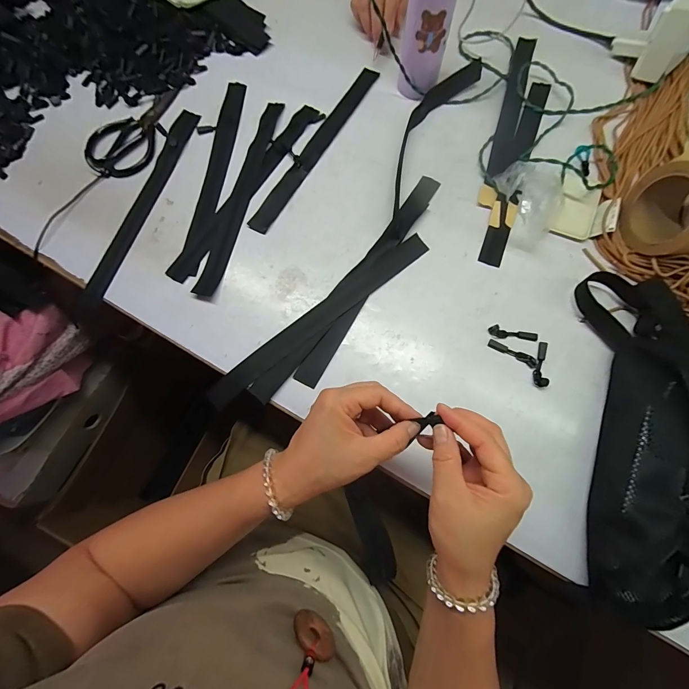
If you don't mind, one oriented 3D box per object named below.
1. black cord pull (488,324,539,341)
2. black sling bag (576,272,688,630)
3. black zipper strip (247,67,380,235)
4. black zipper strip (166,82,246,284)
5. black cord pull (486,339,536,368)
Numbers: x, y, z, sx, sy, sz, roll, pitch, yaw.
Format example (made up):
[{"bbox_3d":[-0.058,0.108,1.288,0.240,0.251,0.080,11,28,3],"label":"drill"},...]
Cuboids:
[{"bbox_3d":[0.217,-0.013,0.416,0.061,0.006,0.013,13,75,5],"label":"black cord pull"},{"bbox_3d":[0.352,0.092,0.347,0.156,0.075,0.367,9,75,4],"label":"black sling bag"},{"bbox_3d":[-0.041,-0.312,0.506,0.034,0.004,0.349,27,77,9],"label":"black zipper strip"},{"bbox_3d":[-0.197,-0.260,0.493,0.037,0.004,0.359,8,75,4],"label":"black zipper strip"},{"bbox_3d":[0.213,0.010,0.410,0.062,0.004,0.012,27,77,9],"label":"black cord pull"}]

